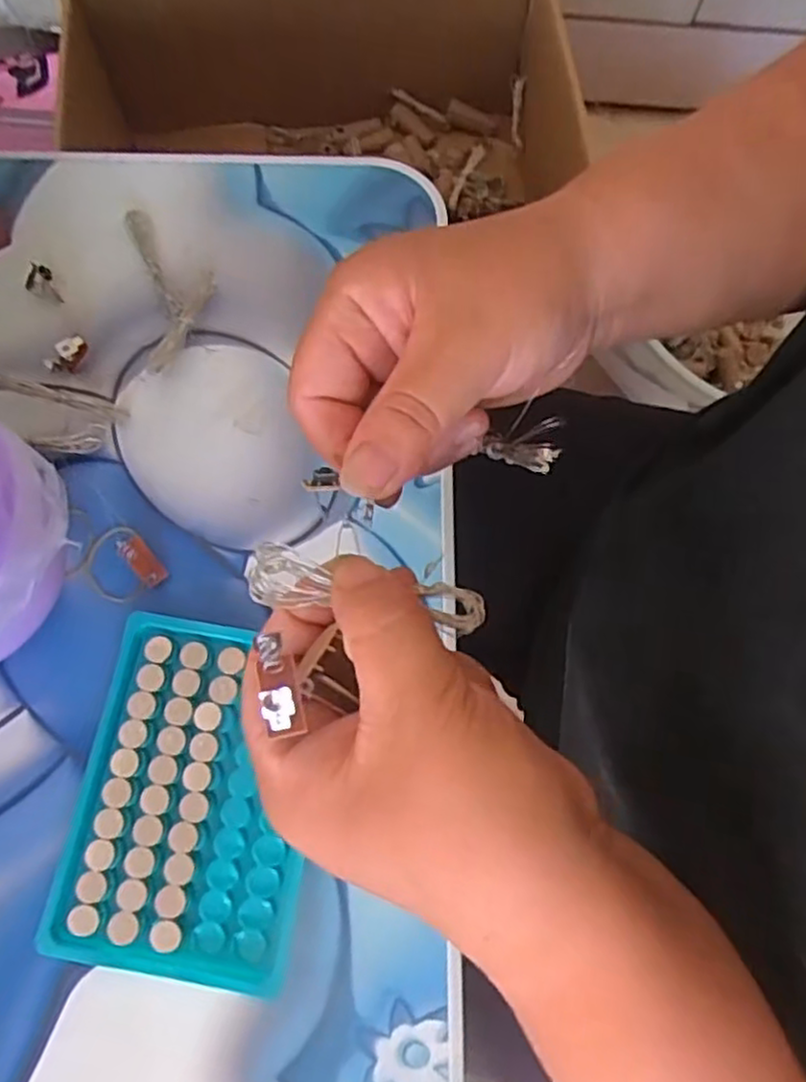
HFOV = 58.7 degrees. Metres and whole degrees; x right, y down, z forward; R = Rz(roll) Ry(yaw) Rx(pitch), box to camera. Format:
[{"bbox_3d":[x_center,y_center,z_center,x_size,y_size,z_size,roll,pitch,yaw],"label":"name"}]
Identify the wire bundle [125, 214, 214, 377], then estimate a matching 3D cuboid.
[{"bbox_3d":[-0.116,-0.131,0.364,0.038,0.007,0.099,-13,73,-6],"label":"wire bundle"}]

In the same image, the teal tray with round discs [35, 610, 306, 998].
[{"bbox_3d":[-0.082,0.100,0.289,0.091,0.010,0.130,10,72,2],"label":"teal tray with round discs"}]

